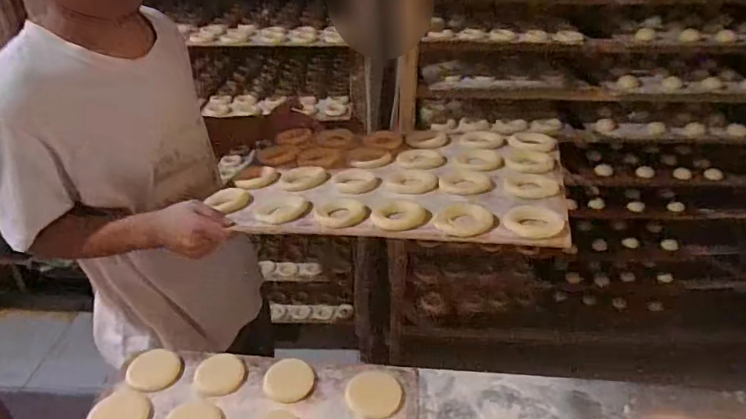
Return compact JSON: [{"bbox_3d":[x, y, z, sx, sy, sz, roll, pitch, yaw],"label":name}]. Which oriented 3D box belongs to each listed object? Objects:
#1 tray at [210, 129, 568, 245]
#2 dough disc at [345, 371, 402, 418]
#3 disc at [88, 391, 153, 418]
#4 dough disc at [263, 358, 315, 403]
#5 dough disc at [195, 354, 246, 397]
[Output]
[{"bbox_3d":[0.036,-0.077,0.909,0.569,0.039,0.482,2,28,17],"label":"tray"},{"bbox_3d":[0.002,0.252,0.685,0.072,0.005,0.073,0,33,0],"label":"dough disc"},{"bbox_3d":[-0.330,0.267,0.647,0.078,0.005,0.075,0,33,0],"label":"disc"},{"bbox_3d":[-0.118,0.239,0.704,0.068,0.006,0.073,-2,33,-3],"label":"dough disc"},{"bbox_3d":[-0.216,0.230,0.705,0.067,0.008,0.077,-11,34,-16],"label":"dough disc"}]

